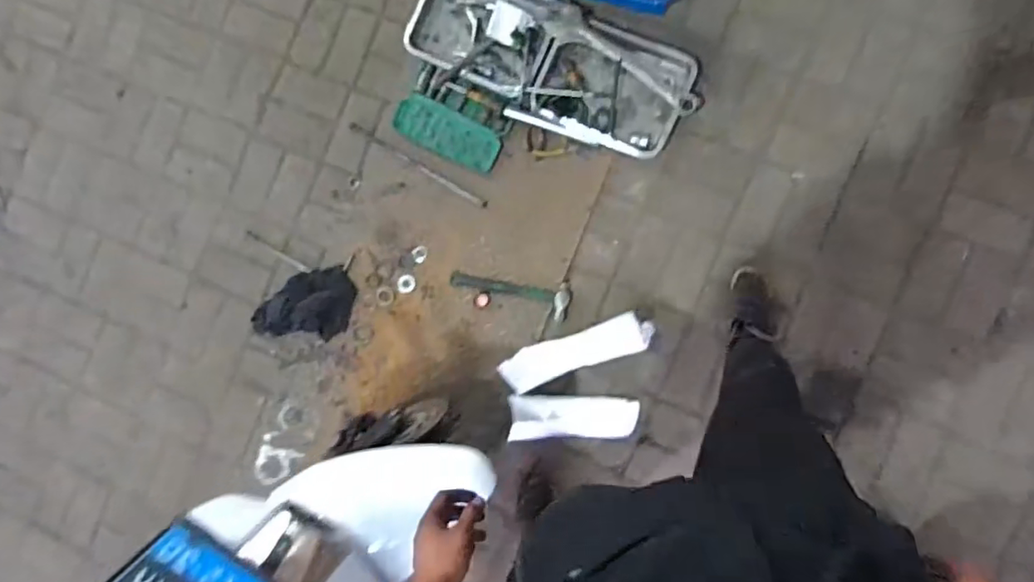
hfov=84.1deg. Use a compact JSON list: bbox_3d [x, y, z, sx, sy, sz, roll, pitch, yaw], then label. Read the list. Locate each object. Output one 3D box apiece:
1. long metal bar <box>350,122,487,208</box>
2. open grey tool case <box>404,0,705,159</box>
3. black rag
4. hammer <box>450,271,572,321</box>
[{"bbox_3d":[-0.275,-0.349,1.583,0.442,0.011,0.020,32,96,6],"label":"long metal bar"},{"bbox_3d":[0.074,-0.588,1.481,0.765,0.086,0.306,25,90,9],"label":"open grey tool case"},{"bbox_3d":[-0.603,0.030,1.635,0.267,0.055,0.205,8,93,8],"label":"black rag"},{"bbox_3d":[-0.019,-0.011,1.524,0.326,0.047,0.099,17,92,7],"label":"hammer"}]

